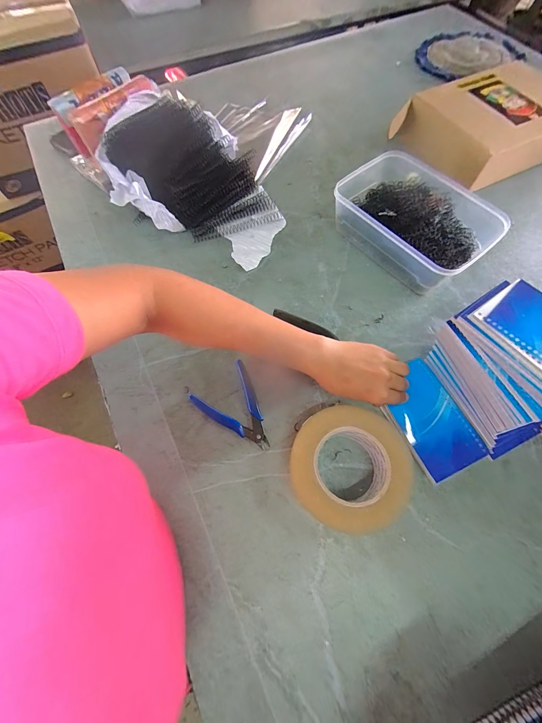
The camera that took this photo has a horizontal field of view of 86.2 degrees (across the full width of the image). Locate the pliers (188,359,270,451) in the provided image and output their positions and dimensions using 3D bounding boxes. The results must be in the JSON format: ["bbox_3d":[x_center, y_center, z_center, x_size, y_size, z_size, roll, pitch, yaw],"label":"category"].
[{"bbox_3d":[-0.038,0.064,0.385,0.084,0.008,0.116,-40,73,-14],"label":"pliers"}]

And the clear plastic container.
[{"bbox_3d":[0.226,-0.226,0.471,0.186,0.071,0.234,-36,72,-13],"label":"clear plastic container"}]

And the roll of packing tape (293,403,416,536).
[{"bbox_3d":[0.088,0.120,0.334,0.131,0.050,0.124,-25,70,-9],"label":"roll of packing tape"}]

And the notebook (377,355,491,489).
[{"bbox_3d":[0.197,0.072,0.364,0.083,0.011,0.135,-24,69,-8],"label":"notebook"}]

